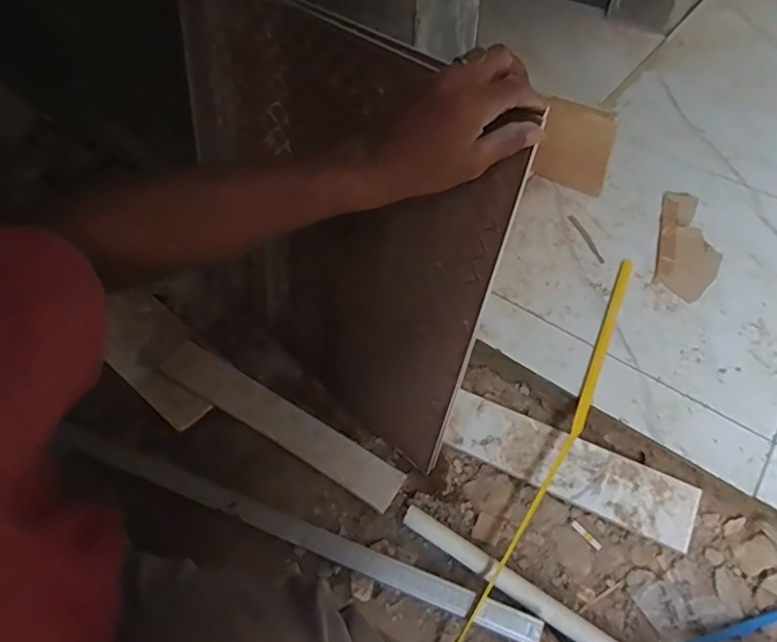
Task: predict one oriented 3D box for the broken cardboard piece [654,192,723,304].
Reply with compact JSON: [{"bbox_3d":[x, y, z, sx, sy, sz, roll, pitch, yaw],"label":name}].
[{"bbox_3d":[0.493,-0.127,0.915,0.094,0.004,0.243,16,54,13],"label":"broken cardboard piece"}]

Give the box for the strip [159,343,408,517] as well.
[{"bbox_3d":[-0.160,0.132,0.778,0.394,0.013,0.066,29,57,18],"label":"strip"}]

